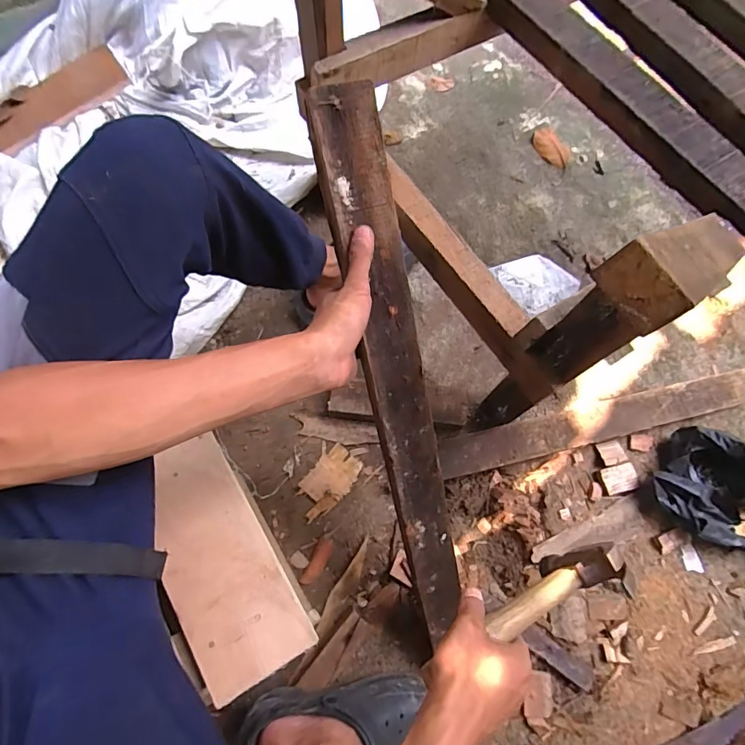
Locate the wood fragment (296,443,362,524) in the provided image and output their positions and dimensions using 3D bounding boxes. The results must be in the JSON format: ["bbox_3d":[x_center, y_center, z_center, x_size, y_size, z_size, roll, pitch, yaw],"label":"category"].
[{"bbox_3d":[-0.075,0.185,0.765,0.068,0.010,0.119,40,76,11],"label":"wood fragment"}]

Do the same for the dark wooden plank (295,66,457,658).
[{"bbox_3d":[0.033,0.050,0.500,0.062,0.017,0.632,-14,112,-5],"label":"dark wooden plank"}]

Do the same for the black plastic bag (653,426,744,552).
[{"bbox_3d":[0.539,0.187,0.717,0.173,0.093,0.146,38,76,11],"label":"black plastic bag"}]

